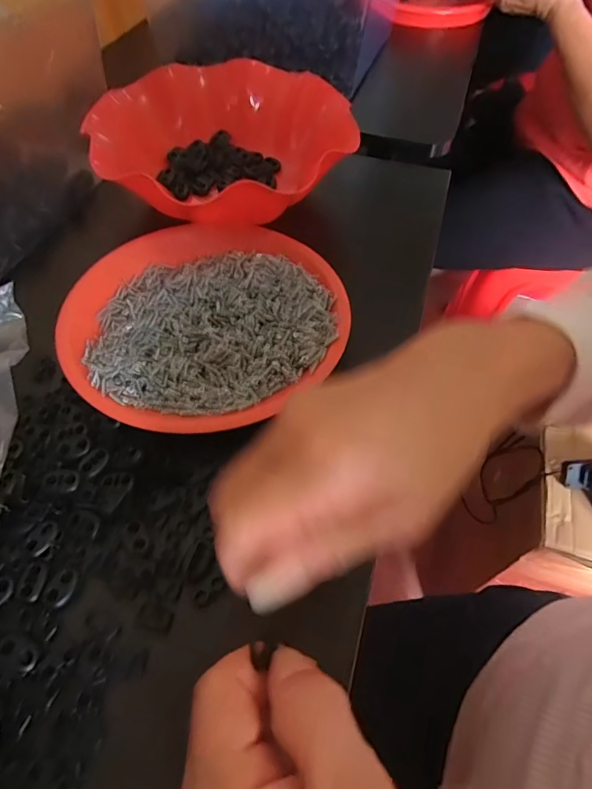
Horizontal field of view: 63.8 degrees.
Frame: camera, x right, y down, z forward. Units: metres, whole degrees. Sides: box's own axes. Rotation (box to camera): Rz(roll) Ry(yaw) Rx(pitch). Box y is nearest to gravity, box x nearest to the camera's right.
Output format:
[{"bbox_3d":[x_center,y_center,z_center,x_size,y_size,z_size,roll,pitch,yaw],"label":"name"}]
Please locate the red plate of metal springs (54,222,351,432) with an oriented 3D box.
[{"bbox_3d":[-0.064,-0.058,0.337,0.188,0.025,0.190,0,55,-1],"label":"red plate of metal springs"}]

